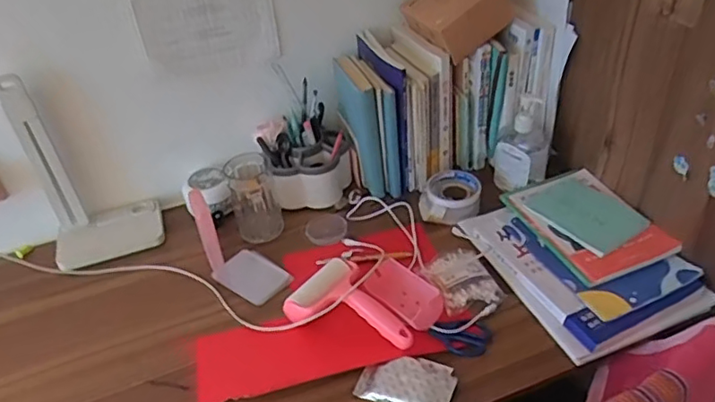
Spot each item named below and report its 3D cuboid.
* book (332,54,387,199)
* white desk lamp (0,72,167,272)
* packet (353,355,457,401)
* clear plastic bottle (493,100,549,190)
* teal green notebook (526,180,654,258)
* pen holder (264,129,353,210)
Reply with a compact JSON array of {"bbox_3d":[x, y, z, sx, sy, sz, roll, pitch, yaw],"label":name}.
[{"bbox_3d":[-0.001,-0.130,1.023,0.044,0.210,0.139,-16,39,-13],"label":"book"},{"bbox_3d":[-0.424,-0.039,0.920,0.171,0.301,0.107,-17,39,-14],"label":"white desk lamp"},{"bbox_3d":[0.061,0.221,0.724,0.113,0.018,0.070,12,41,21],"label":"packet"},{"bbox_3d":[0.276,-0.089,0.985,0.088,0.153,0.081,7,40,15],"label":"clear plastic bottle"},{"bbox_3d":[0.345,0.018,0.888,0.114,0.013,0.143,-26,46,-22],"label":"teal green notebook"},{"bbox_3d":[-0.078,-0.052,1.033,0.149,0.105,0.108,-9,38,-4],"label":"pen holder"}]

